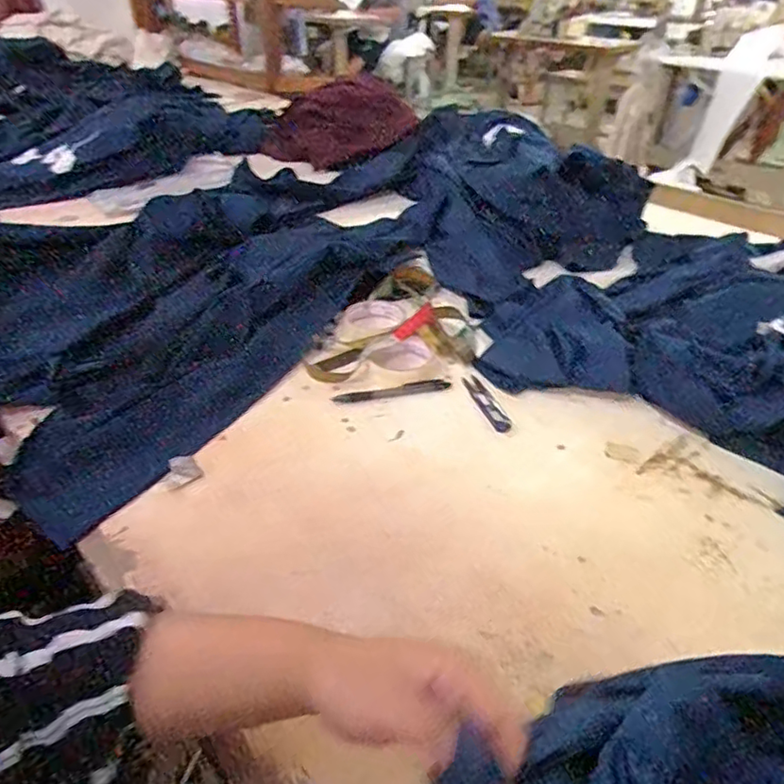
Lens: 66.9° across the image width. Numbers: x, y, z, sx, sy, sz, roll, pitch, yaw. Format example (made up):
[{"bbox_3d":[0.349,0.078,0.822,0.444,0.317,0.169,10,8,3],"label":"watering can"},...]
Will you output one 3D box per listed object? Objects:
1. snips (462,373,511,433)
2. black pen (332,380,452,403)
[{"bbox_3d":[0.107,0.012,0.669,0.023,0.004,0.101,-11,39,-14],"label":"snips"},{"bbox_3d":[0.001,0.000,0.682,0.136,0.006,0.016,-9,38,-11],"label":"black pen"}]

